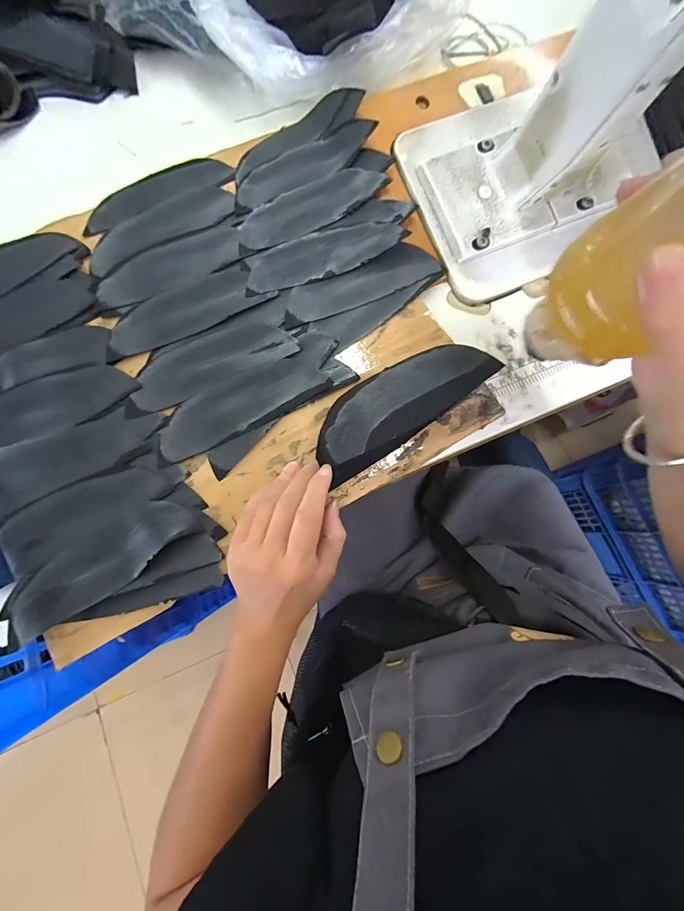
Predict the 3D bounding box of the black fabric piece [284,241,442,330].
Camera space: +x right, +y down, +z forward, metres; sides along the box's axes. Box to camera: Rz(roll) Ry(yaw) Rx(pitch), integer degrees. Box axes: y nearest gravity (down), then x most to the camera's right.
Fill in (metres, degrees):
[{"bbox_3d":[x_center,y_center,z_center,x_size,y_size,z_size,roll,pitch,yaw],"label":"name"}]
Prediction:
[{"bbox_3d":[0.015,-0.154,0.316,0.146,0.008,0.036,-23,79,-5],"label":"black fabric piece"}]

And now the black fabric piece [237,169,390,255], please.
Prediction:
[{"bbox_3d":[-0.031,-0.231,0.325,0.144,0.015,0.044,-24,79,-6],"label":"black fabric piece"}]

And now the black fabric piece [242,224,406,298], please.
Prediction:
[{"bbox_3d":[-0.017,-0.183,0.317,0.143,0.013,0.045,-19,79,-5],"label":"black fabric piece"}]

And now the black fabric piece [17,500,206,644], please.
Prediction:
[{"bbox_3d":[-0.172,0.077,0.259,0.131,0.015,0.046,-36,80,-8],"label":"black fabric piece"}]

